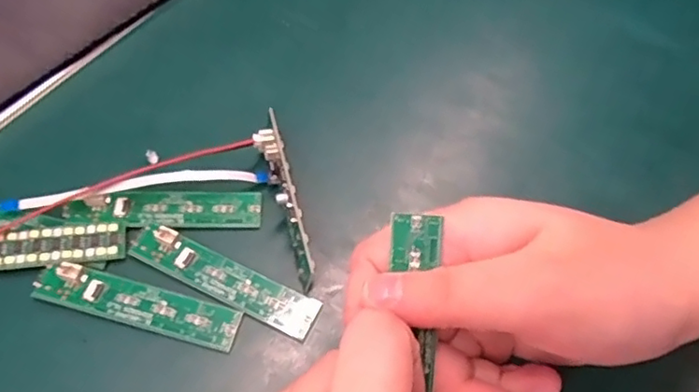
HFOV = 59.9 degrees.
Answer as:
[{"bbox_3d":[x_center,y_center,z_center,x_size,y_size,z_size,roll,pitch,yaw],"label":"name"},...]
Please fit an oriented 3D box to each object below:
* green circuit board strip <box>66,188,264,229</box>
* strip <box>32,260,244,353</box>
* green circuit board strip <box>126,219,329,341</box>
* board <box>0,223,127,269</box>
[{"bbox_3d":[-0.081,0.005,0.269,0.082,0.005,0.018,0,59,-3],"label":"green circuit board strip"},{"bbox_3d":[-0.086,0.043,0.245,0.082,0.007,0.018,15,60,6],"label":"strip"},{"bbox_3d":[-0.052,0.033,0.253,0.083,0.007,0.018,23,61,10],"label":"green circuit board strip"},{"bbox_3d":[-0.137,0.021,0.251,0.083,0.008,0.017,-6,60,-6],"label":"board"}]

